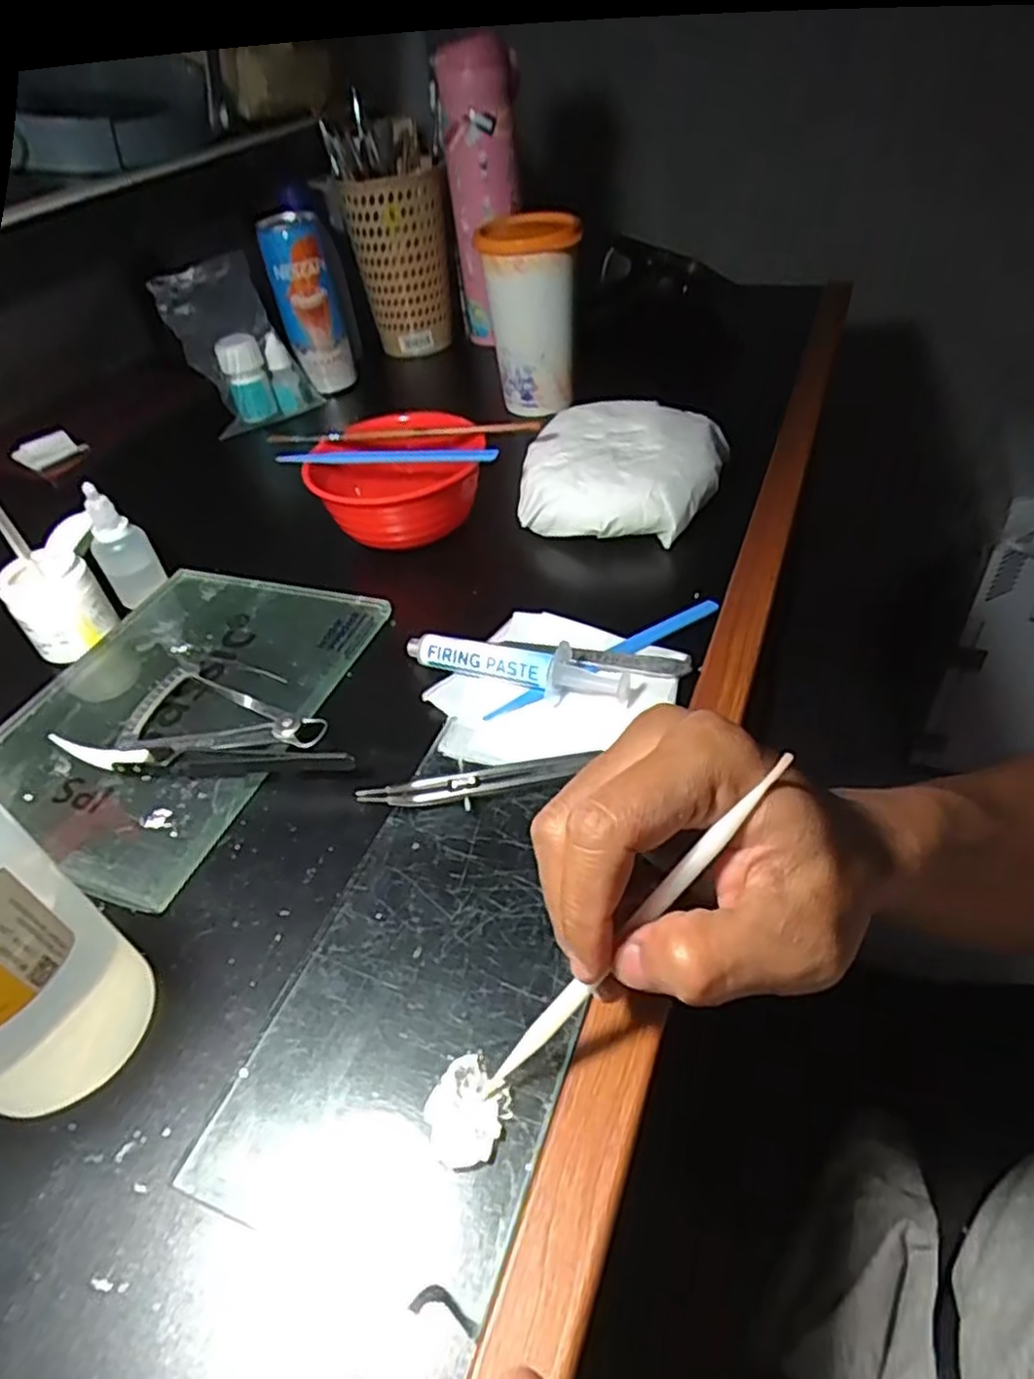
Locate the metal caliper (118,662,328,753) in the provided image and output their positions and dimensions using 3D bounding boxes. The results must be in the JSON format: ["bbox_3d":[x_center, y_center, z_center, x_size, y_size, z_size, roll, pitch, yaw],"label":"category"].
[{"bbox_3d":[-0.147,0.017,0.354,0.106,0.011,0.053,19,48,25],"label":"metal caliper"}]

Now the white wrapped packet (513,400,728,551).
[{"bbox_3d":[0.066,-0.137,0.464,0.122,0.040,0.098,5,44,12],"label":"white wrapped packet"}]

